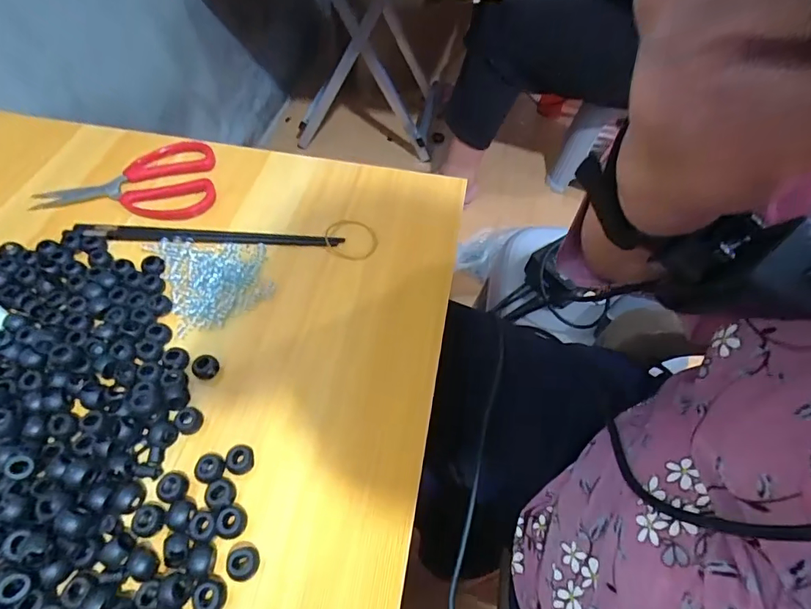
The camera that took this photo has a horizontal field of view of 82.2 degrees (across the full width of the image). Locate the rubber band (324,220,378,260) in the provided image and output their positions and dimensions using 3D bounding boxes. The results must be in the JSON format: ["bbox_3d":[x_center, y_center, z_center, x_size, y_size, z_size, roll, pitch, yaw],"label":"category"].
[{"bbox_3d":[-0.049,-0.059,0.418,0.047,0.004,0.044,3,55,-4],"label":"rubber band"}]

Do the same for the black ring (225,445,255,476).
[{"bbox_3d":[-0.106,0.100,0.298,0.017,0.010,0.018,3,55,-4],"label":"black ring"}]

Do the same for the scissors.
[{"bbox_3d":[-0.265,-0.115,0.446,0.155,0.020,0.093,-8,56,-11],"label":"scissors"}]

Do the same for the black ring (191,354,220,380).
[{"bbox_3d":[-0.144,0.046,0.335,0.017,0.012,0.015,-30,63,-23],"label":"black ring"}]

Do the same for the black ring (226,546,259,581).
[{"bbox_3d":[-0.092,0.148,0.265,0.017,0.012,0.017,3,55,-4],"label":"black ring"}]

